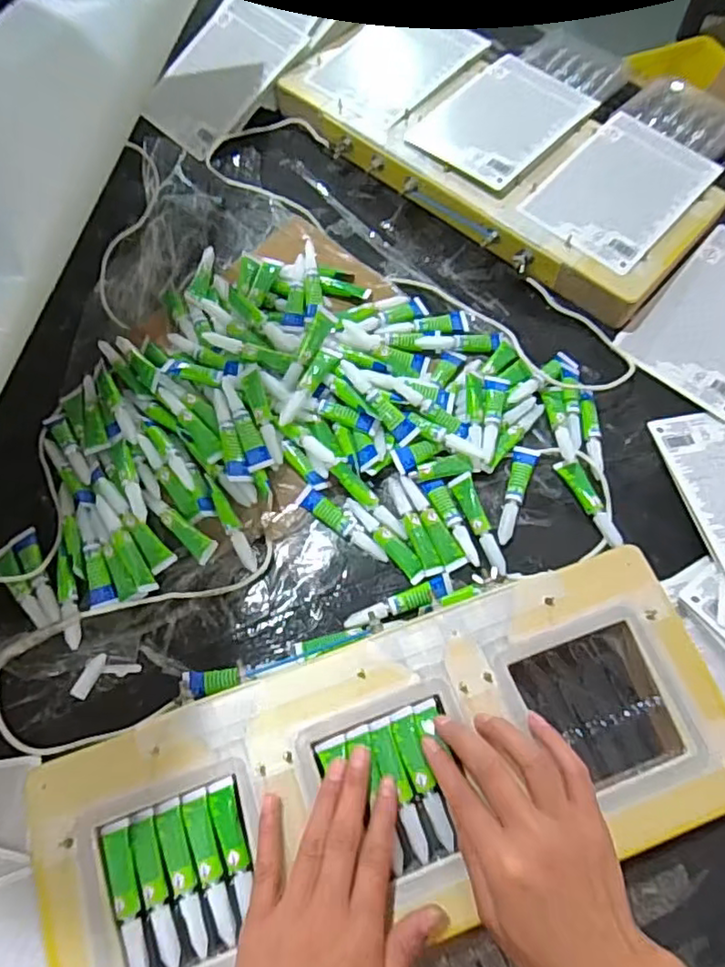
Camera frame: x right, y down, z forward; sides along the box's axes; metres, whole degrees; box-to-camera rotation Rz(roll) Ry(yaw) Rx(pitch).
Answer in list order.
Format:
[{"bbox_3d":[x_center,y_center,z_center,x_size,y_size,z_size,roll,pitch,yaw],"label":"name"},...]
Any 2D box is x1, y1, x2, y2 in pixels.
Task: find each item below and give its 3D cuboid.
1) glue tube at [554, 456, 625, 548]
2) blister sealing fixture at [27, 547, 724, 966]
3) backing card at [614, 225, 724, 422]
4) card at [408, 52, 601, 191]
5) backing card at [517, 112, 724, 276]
[{"bbox_3d":[0.178,0.012,0.482,0.018,0.010,0.077,-23,69,-9],"label":"glue tube"},{"bbox_3d":[0.021,0.181,0.386,0.419,0.019,0.168,-19,69,-8],"label":"blister sealing fixture"},{"bbox_3d":[0.317,-0.144,0.545,0.112,0.006,0.167,41,80,18],"label":"backing card"},{"bbox_3d":[0.138,-0.354,0.604,0.117,0.011,0.159,40,75,19],"label":"card"},{"bbox_3d":[0.238,-0.271,0.571,0.114,0.004,0.169,40,73,15],"label":"backing card"}]

